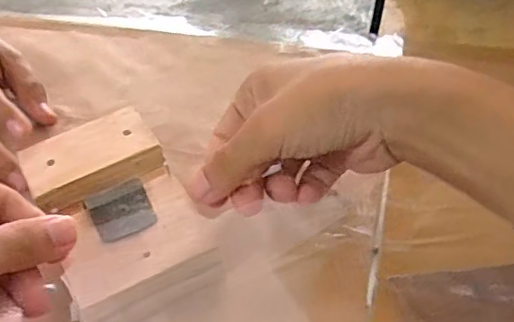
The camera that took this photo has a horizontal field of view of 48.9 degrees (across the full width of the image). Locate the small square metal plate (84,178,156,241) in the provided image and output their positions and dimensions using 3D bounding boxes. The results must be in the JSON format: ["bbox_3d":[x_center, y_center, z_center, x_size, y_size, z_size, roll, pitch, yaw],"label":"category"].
[{"bbox_3d":[-0.076,0.027,0.318,0.033,0.004,0.038,-23,50,-18],"label":"small square metal plate"}]

